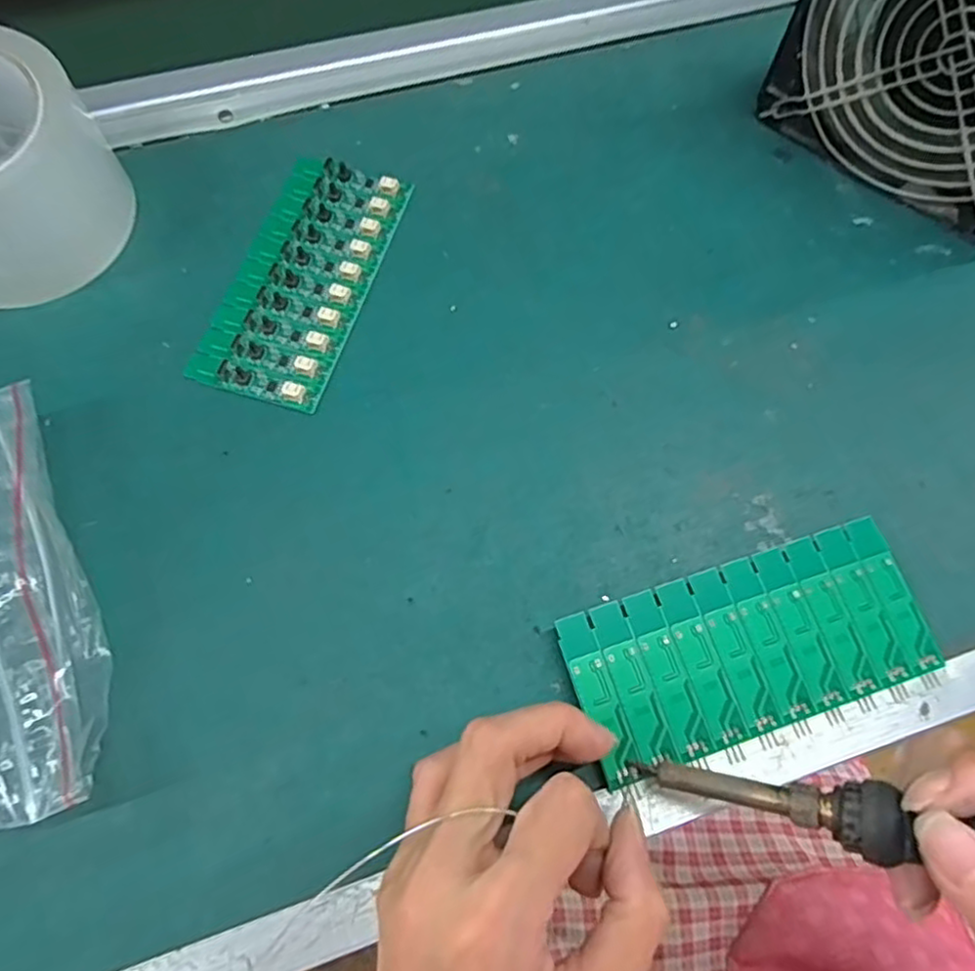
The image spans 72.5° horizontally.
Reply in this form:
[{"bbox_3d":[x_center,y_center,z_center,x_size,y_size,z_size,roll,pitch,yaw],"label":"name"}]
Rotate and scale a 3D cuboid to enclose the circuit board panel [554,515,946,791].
[{"bbox_3d":[0.101,0.061,0.255,0.136,0.006,0.061,-16,70,-7],"label":"circuit board panel"}]

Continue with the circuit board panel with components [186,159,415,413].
[{"bbox_3d":[-0.087,-0.102,0.322,0.064,0.006,0.137,16,70,5],"label":"circuit board panel with components"}]

